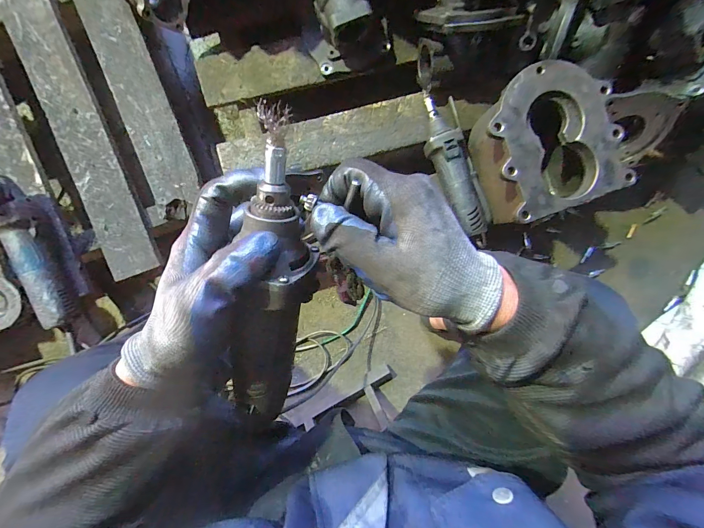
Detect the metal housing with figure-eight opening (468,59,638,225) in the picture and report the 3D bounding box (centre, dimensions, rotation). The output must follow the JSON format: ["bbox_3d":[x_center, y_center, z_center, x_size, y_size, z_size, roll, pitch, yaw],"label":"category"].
[{"bbox_3d":[0.325,-0.205,0.570,0.202,0.137,0.221,-18,94,-2],"label":"metal housing with figure-eight opening"}]

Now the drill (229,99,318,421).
[{"bbox_3d":[-0.060,0.021,0.250,0.053,0.056,0.253,9,117,-4],"label":"drill"}]

